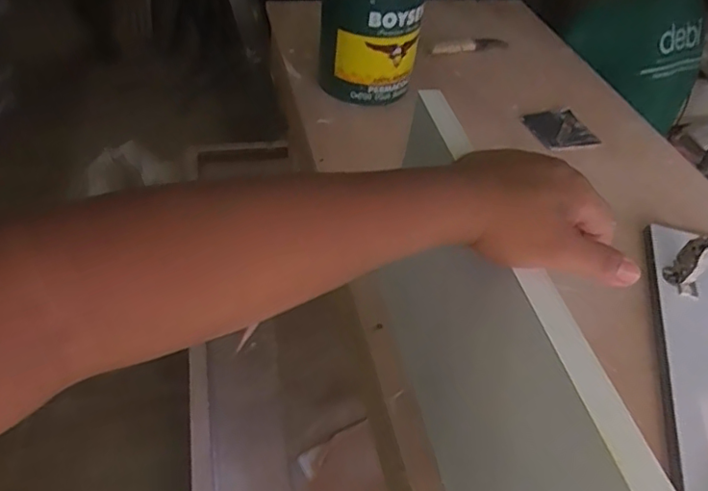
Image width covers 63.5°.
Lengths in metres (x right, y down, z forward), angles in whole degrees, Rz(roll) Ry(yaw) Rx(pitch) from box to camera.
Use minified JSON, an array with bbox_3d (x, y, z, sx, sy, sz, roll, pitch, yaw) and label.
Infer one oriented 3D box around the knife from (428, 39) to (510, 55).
[{"bbox_3d":[0.224,-0.395,1.130,0.202,0.017,0.037,-17,49,-23],"label":"knife"}]

